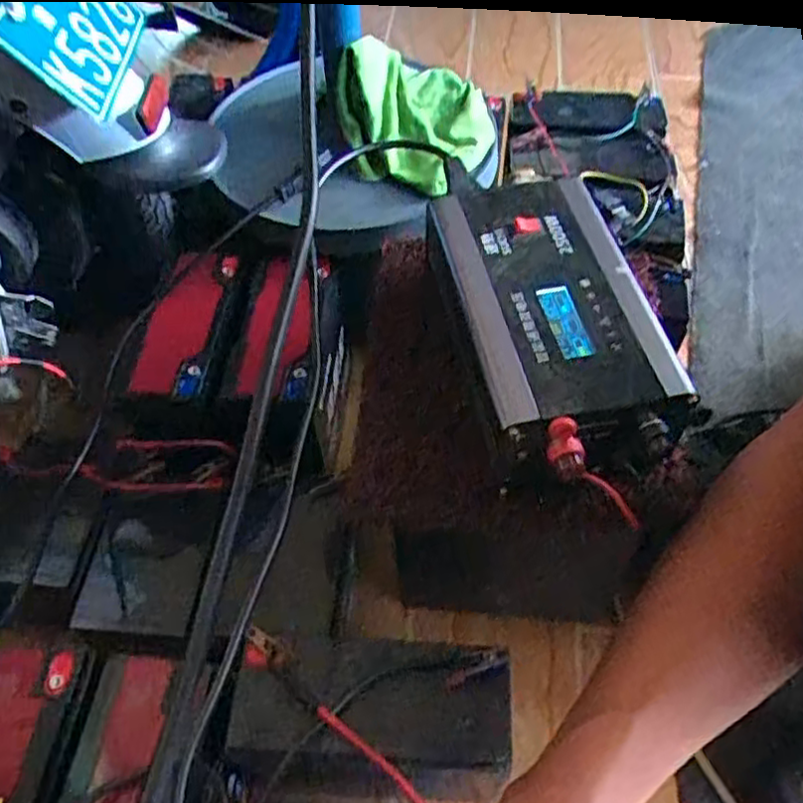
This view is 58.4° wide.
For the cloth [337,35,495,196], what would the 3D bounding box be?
[{"bbox_3d":[0.018,-0.286,0.701,0.148,0.093,0.146,-1,54,2],"label":"cloth"}]

